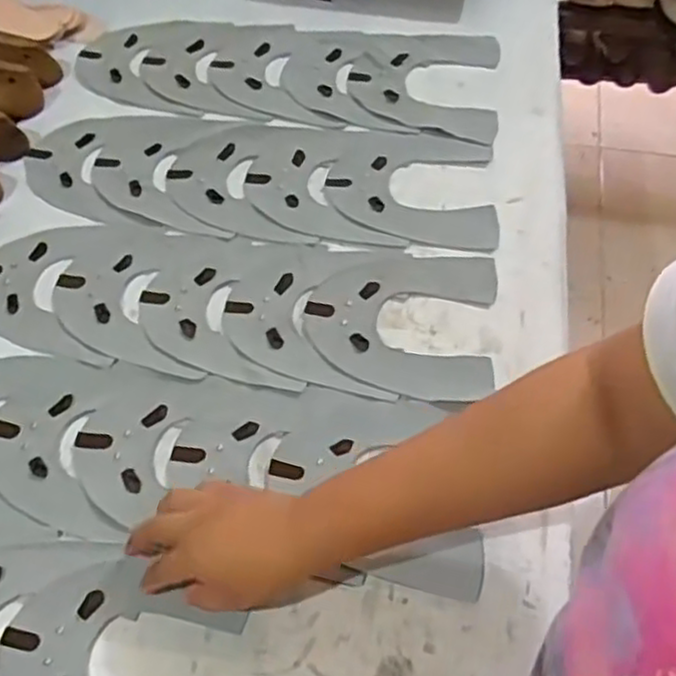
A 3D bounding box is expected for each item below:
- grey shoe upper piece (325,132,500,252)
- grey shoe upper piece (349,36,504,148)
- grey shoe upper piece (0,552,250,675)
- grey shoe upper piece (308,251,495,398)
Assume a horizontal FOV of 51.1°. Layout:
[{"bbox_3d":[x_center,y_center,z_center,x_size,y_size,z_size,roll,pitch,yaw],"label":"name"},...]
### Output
[{"bbox_3d":[0.076,-0.151,0.697,0.166,0.008,0.135,10,60,8],"label":"grey shoe upper piece"},{"bbox_3d":[0.097,-0.283,0.770,0.163,0.010,0.159,12,60,9],"label":"grey shoe upper piece"},{"bbox_3d":[-0.151,0.221,0.487,0.160,0.005,0.125,7,60,6],"label":"grey shoe upper piece"},{"bbox_3d":[0.055,-0.016,0.616,0.158,0.006,0.146,6,60,5],"label":"grey shoe upper piece"}]

